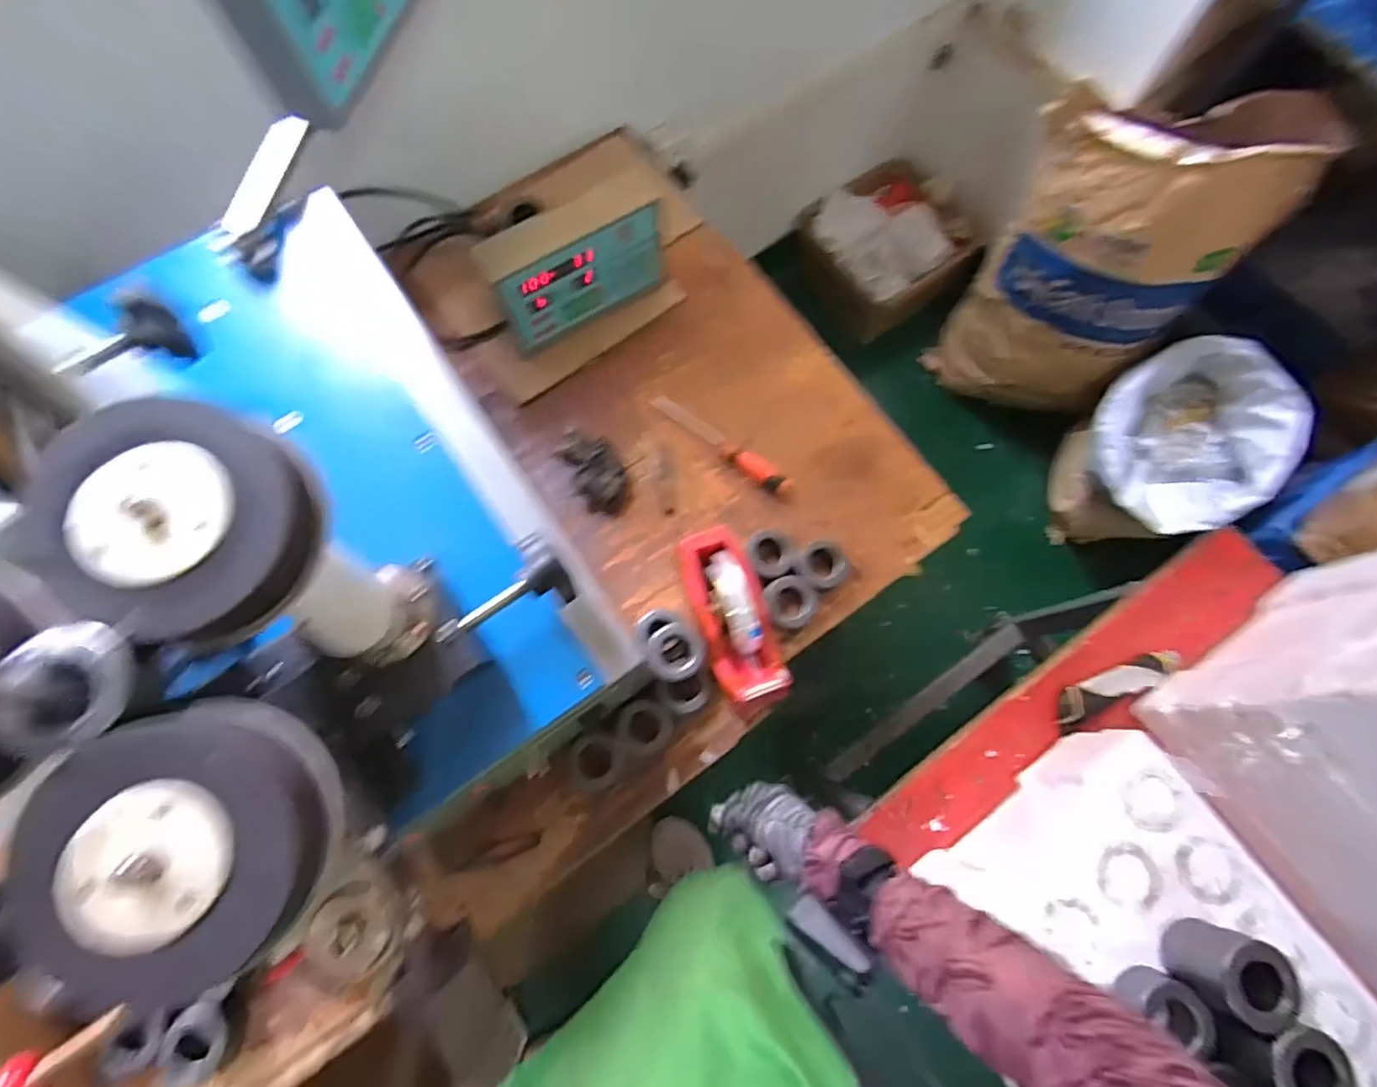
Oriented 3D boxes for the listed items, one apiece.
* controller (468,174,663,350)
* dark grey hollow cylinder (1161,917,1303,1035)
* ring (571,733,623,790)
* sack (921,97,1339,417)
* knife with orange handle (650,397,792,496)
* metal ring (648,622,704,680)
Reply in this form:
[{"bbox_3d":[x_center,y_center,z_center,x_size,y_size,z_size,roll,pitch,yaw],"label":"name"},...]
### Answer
[{"bbox_3d":[-0.139,-0.359,0.798,0.231,0.175,0.064,-30,78,-9],"label":"controller"},{"bbox_3d":[0.441,0.348,0.508,0.062,0.081,0.060,0,75,-1],"label":"dark grey hollow cylinder"},{"bbox_3d":[-0.101,0.242,0.695,0.056,0.015,0.059,0,75,-1],"label":"ring"},{"bbox_3d":[0.770,-0.527,1.246,0.265,0.593,0.402,-27,77,-8],"label":"sack"},{"bbox_3d":[0.042,-0.130,0.797,0.209,0.028,0.030,40,78,9],"label":"knife with orange handle"},{"bbox_3d":[-0.014,0.119,0.695,0.059,0.014,0.062,2,68,-6],"label":"metal ring"}]

